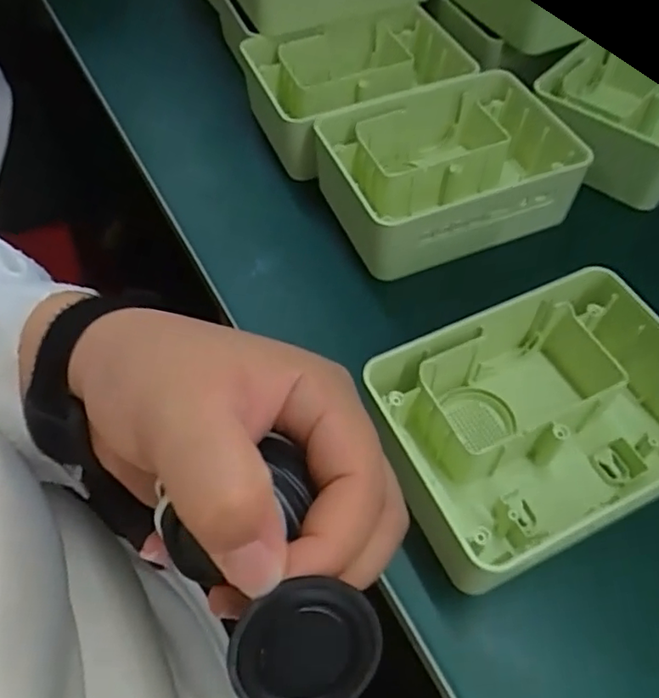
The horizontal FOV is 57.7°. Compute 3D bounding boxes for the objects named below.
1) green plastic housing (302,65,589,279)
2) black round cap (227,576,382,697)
[{"bbox_3d":[0.072,-0.113,0.381,0.154,0.051,0.107,-18,57,-12],"label":"green plastic housing"},{"bbox_3d":[-0.006,0.078,0.152,0.038,0.004,0.036,-1,96,-12],"label":"black round cap"}]

